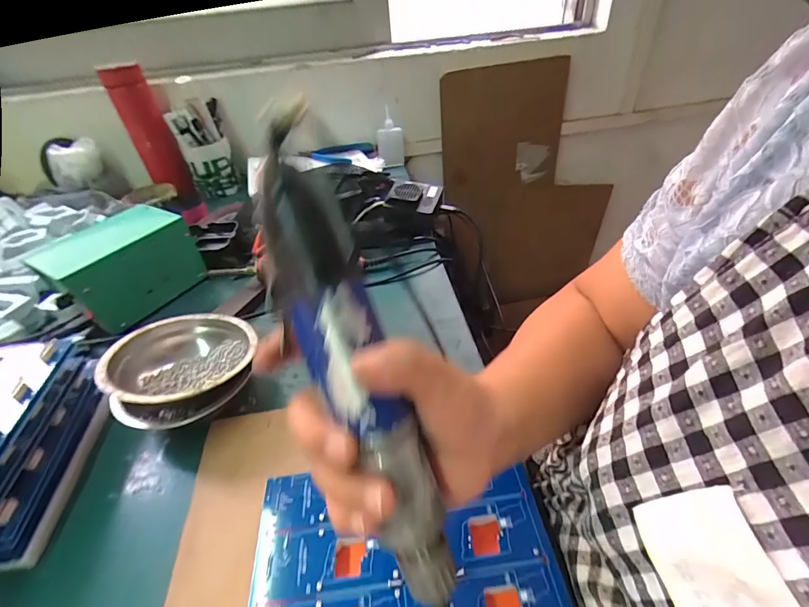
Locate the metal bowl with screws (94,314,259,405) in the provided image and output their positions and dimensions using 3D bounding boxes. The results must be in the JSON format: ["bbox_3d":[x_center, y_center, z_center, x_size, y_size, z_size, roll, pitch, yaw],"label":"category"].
[{"bbox_3d":[-0.210,0.055,0.379,0.111,0.054,0.122,-5,40,4],"label":"metal bowl with screws"}]

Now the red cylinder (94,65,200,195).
[{"bbox_3d":[-0.418,-0.277,0.655,0.056,0.193,0.069,-34,46,-28],"label":"red cylinder"}]

